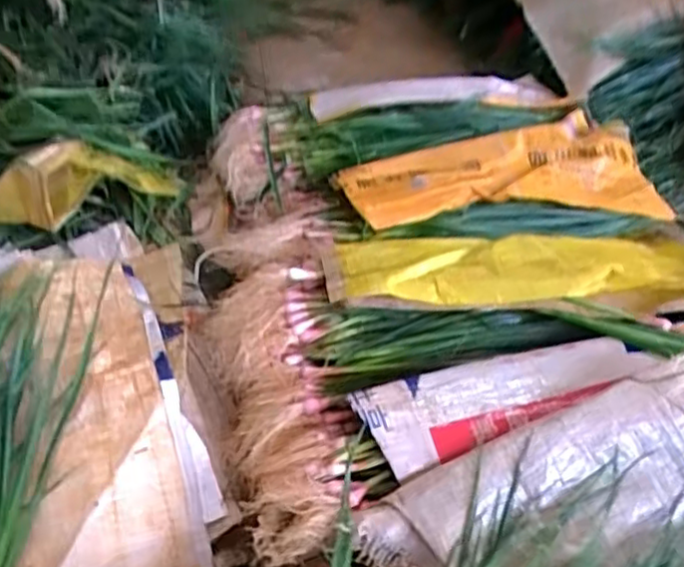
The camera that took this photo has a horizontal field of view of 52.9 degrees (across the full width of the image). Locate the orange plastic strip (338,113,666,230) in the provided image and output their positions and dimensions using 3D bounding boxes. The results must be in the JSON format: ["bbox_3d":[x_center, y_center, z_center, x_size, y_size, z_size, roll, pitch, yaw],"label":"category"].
[{"bbox_3d":[0.262,-0.168,1.120,0.508,0.071,0.219,-9,43,-9],"label":"orange plastic strip"}]

